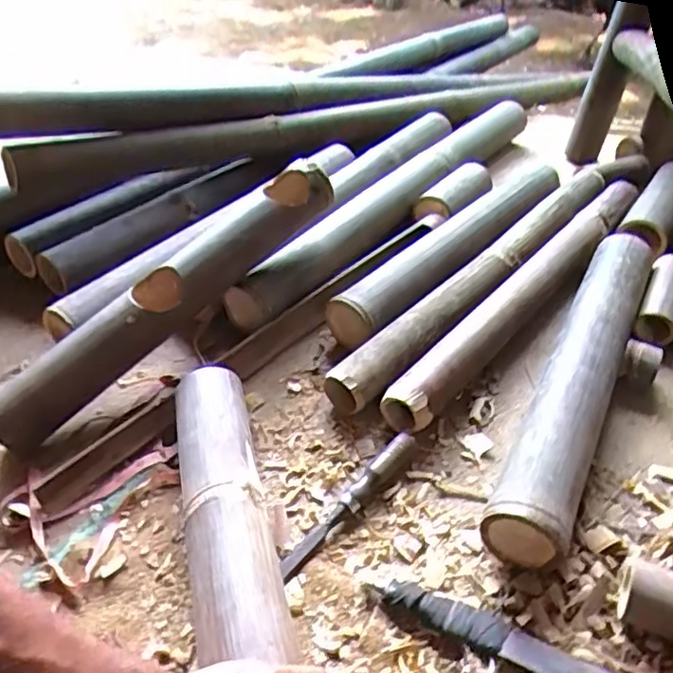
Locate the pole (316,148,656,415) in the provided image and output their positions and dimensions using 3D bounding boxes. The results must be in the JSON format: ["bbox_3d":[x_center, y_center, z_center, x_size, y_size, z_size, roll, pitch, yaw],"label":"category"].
[{"bbox_3d":[0.263,-0.123,0.926,0.069,0.045,0.766,30,49,32],"label":"pole"}]

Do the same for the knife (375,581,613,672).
[{"bbox_3d":[0.162,0.258,0.518,0.262,0.019,0.040,17,43,21],"label":"knife"}]

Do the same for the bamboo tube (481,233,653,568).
[{"bbox_3d":[0.288,0.037,0.741,0.086,0.082,0.525,20,45,23],"label":"bamboo tube"}]

